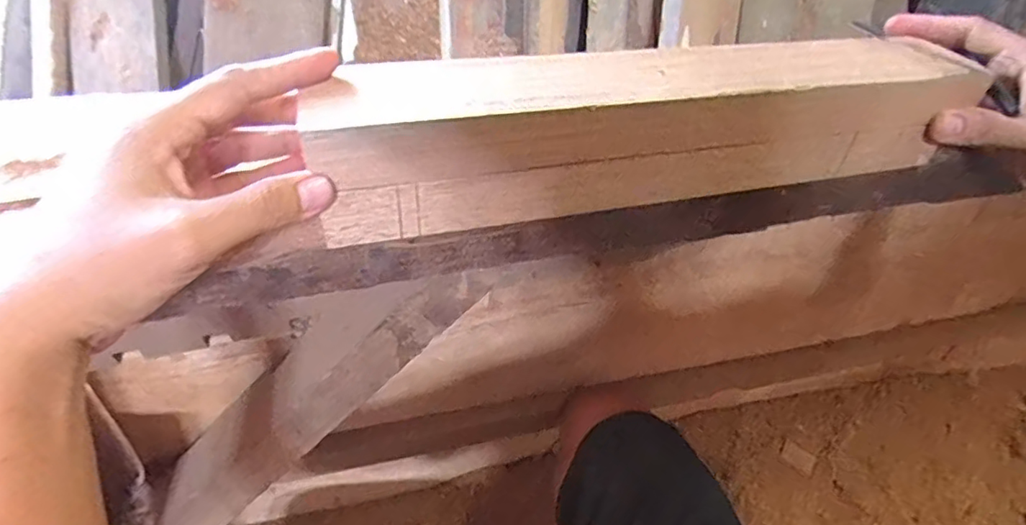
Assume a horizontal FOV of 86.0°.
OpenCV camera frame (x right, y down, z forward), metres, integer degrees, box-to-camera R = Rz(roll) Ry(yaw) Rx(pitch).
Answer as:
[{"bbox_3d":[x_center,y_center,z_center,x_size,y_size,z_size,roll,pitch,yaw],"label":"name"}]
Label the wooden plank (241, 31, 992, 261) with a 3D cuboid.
[{"bbox_3d":[0.067,-0.084,0.340,0.414,0.077,0.077,-10,47,-15],"label":"wooden plank"}]

